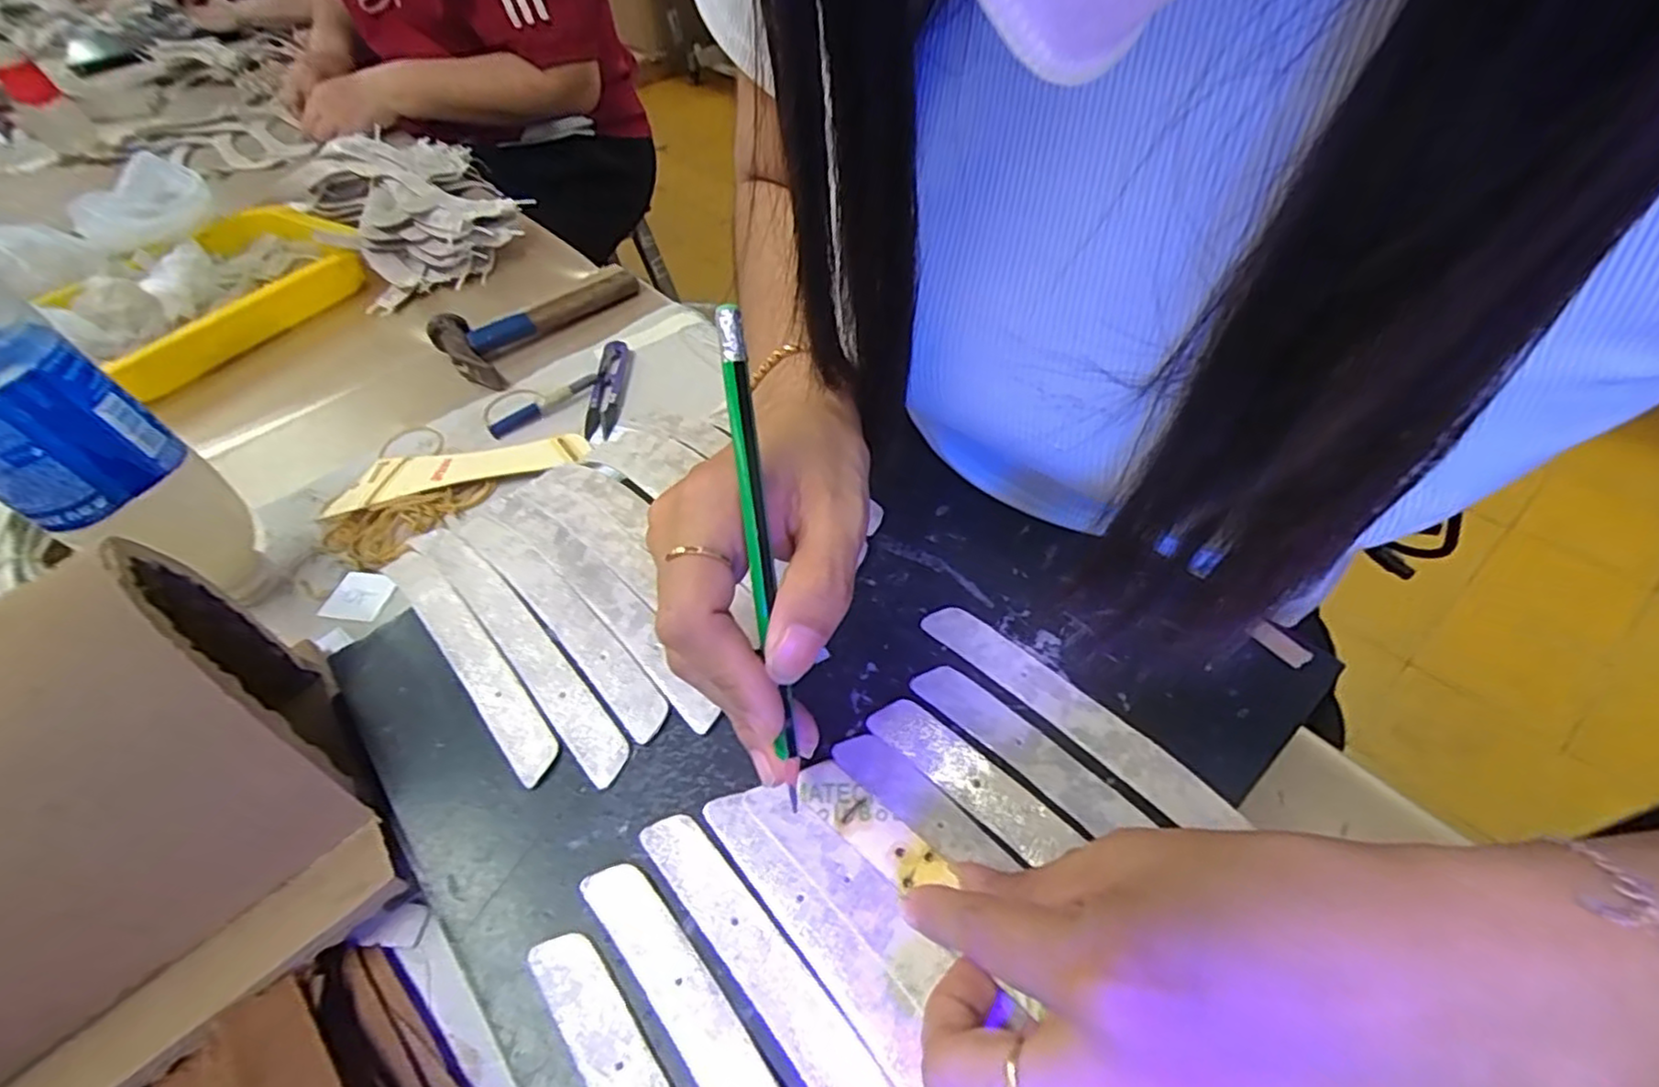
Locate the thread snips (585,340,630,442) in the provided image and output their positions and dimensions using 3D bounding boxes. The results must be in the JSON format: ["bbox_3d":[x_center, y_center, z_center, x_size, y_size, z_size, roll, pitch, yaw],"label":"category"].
[{"bbox_3d":[-0.158,-0.113,0.501,0.022,0.007,0.101,-5,48,3],"label":"thread snips"}]

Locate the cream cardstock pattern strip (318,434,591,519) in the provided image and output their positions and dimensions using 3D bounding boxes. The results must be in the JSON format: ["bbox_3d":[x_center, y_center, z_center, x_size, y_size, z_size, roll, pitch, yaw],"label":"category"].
[{"bbox_3d":[-0.238,-0.050,0.456,0.154,0.008,0.048,-12,48,-3],"label":"cream cardstock pattern strip"}]

